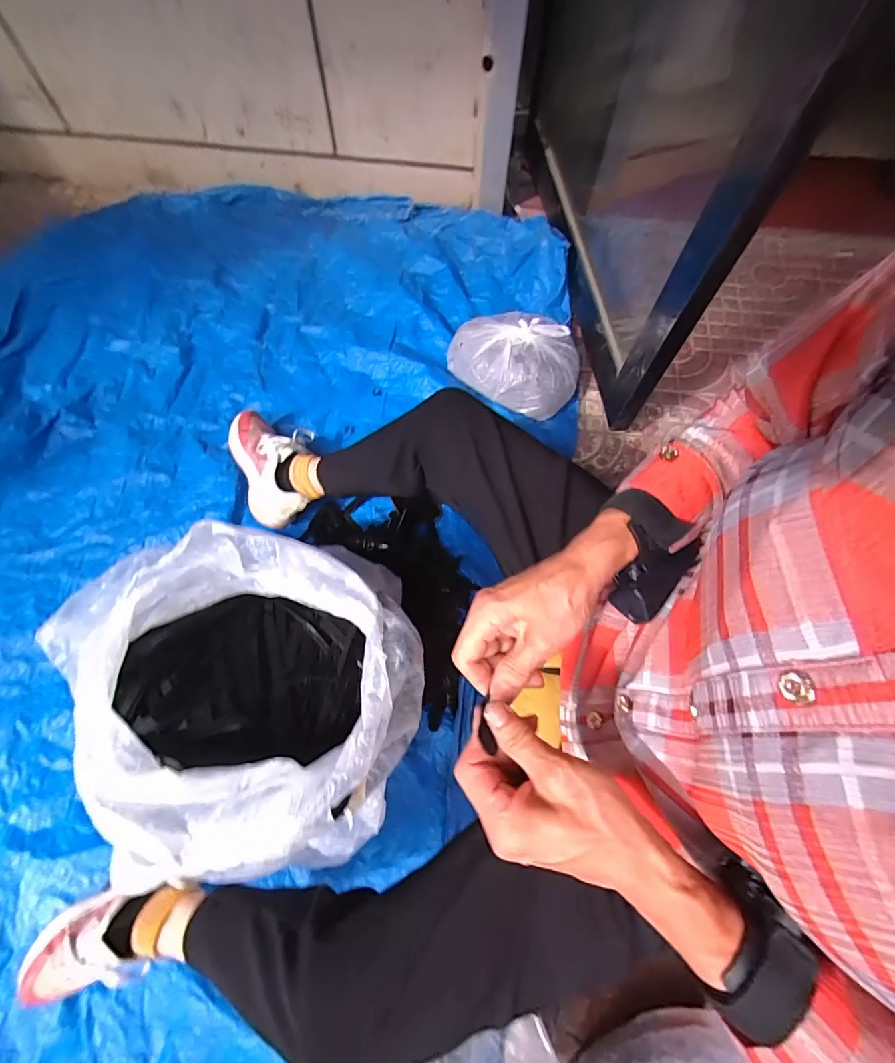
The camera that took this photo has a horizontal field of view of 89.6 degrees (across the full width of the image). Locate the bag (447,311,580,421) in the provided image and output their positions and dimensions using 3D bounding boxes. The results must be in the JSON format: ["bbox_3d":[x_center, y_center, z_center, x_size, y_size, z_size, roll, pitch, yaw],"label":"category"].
[{"bbox_3d":[0.147,-0.371,0.937,0.270,0.089,0.217,31,73,11],"label":"bag"}]

